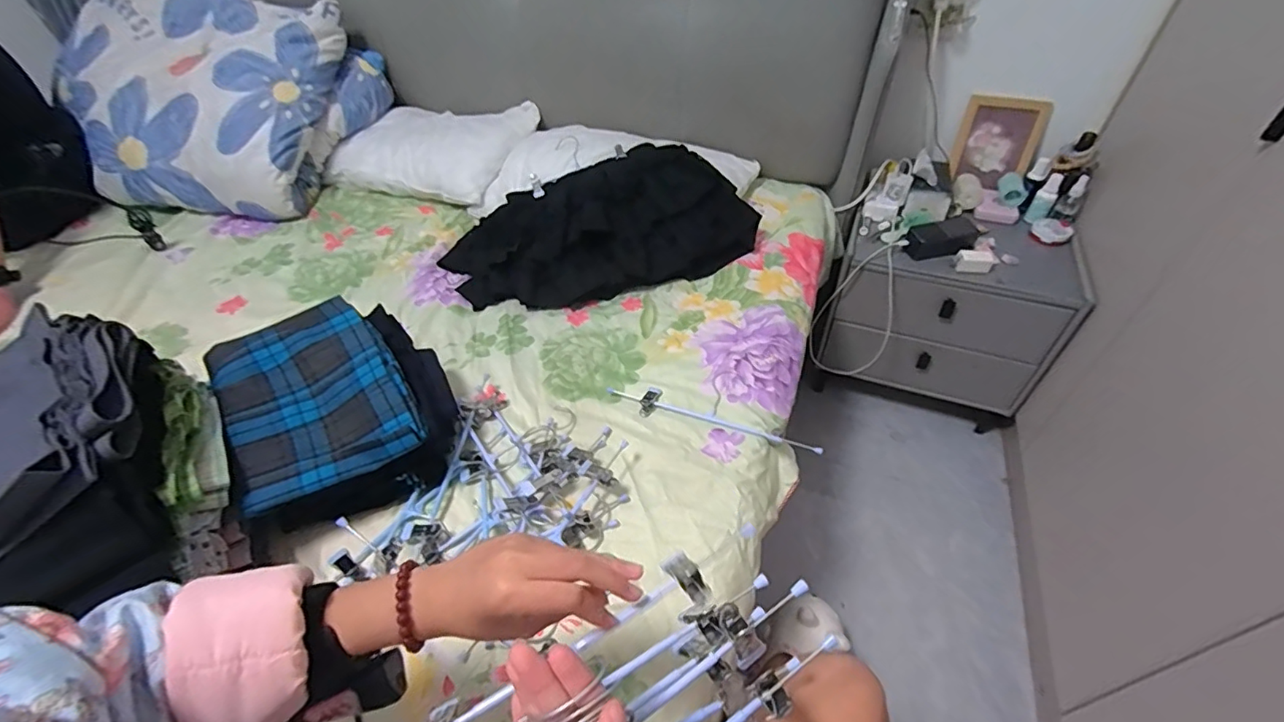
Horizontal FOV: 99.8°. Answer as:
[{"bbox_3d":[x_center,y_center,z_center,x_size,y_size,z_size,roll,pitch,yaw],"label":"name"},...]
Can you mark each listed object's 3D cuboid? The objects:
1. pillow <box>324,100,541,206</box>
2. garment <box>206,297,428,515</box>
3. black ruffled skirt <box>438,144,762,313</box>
[{"bbox_3d":[-0.467,-0.475,1.239,0.408,0.125,0.279,15,48,16],"label":"pillow"},{"bbox_3d":[-0.405,0.034,0.665,0.190,0.046,0.285,-27,51,-22],"label":"garment"},{"bbox_3d":[-0.079,-0.266,0.992,0.536,0.164,0.286,-11,47,-9],"label":"black ruffled skirt"}]

